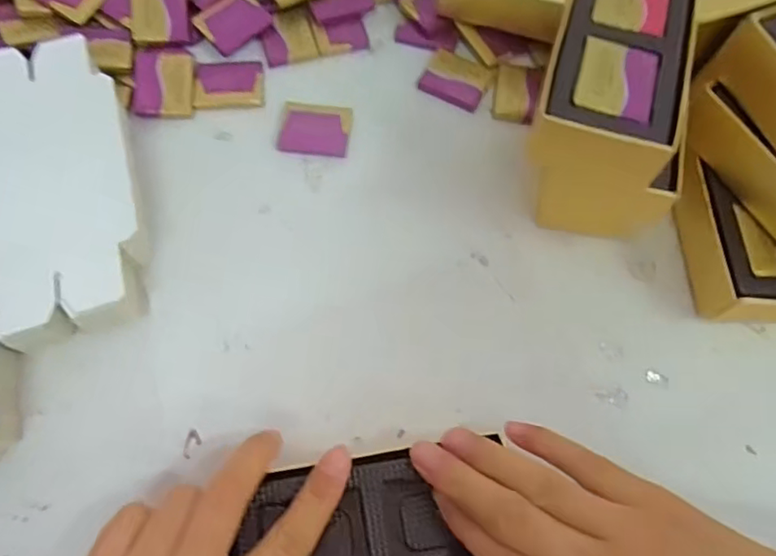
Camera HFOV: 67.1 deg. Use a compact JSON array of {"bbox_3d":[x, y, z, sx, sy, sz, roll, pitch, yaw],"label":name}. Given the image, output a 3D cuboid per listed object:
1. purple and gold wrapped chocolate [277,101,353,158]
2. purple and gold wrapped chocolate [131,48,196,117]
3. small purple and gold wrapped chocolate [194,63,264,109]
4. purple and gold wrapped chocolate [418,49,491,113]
[{"bbox_3d":[-0.042,-0.087,0.336,0.039,0.004,0.034,6,68,0],"label":"purple and gold wrapped chocolate"},{"bbox_3d":[-0.130,-0.114,0.338,0.033,0.007,0.044,-3,68,-4],"label":"purple and gold wrapped chocolate"},{"bbox_3d":[-0.093,-0.115,0.346,0.039,0.004,0.033,-4,68,-4],"label":"small purple and gold wrapped chocolate"},{"bbox_3d":[0.041,-0.121,0.352,0.038,0.004,0.034,26,69,8],"label":"purple and gold wrapped chocolate"}]

